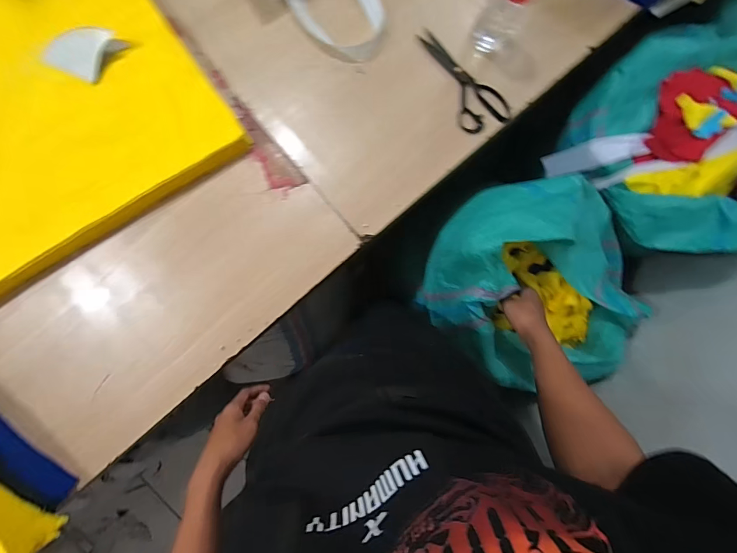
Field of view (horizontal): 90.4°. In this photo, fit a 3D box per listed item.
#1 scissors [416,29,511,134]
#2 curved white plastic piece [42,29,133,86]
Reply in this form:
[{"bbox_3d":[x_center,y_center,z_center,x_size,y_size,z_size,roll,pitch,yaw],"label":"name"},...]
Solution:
[{"bbox_3d":[0.181,-0.369,0.673,0.097,0.016,0.205,-28,89,-7],"label":"scissors"},{"bbox_3d":[-0.434,-0.345,0.557,0.100,0.020,0.082,24,84,-4],"label":"curved white plastic piece"}]

